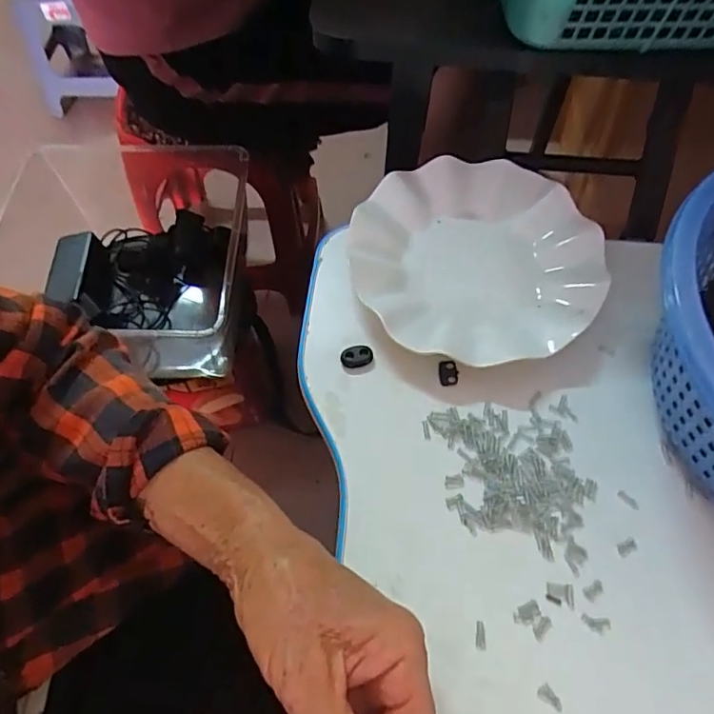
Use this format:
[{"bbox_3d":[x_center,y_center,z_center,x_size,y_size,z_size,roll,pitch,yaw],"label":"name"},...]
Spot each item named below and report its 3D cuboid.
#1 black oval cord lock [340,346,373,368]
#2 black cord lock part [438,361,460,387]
[{"bbox_3d":[0.000,-0.001,0.366,0.022,0.005,0.014,-16,63,-11],"label":"black oval cord lock"},{"bbox_3d":[0.061,0.011,0.360,0.012,0.008,0.016,2,61,-1],"label":"black cord lock part"}]

